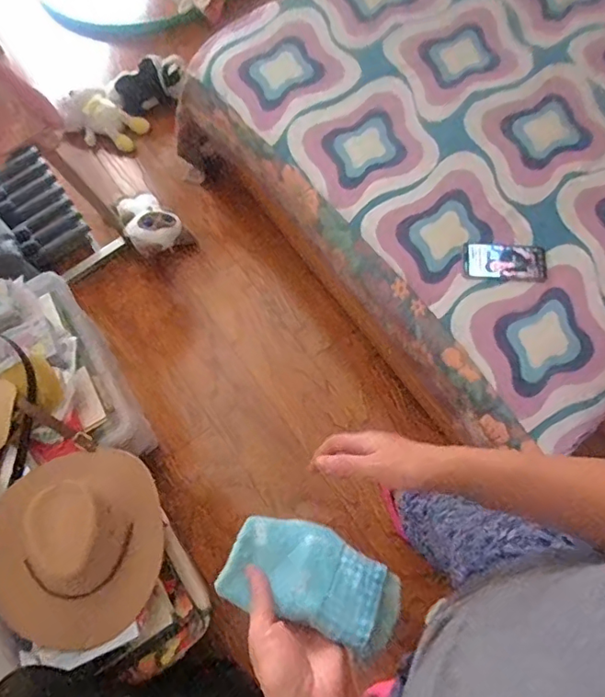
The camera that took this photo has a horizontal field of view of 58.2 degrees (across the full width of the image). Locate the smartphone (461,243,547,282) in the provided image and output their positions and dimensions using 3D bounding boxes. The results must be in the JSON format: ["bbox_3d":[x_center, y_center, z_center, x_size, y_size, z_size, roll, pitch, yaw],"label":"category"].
[{"bbox_3d":[0.395,-0.171,1.062,0.159,0.014,0.087,10,71,8],"label":"smartphone"}]

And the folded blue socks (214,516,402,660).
[{"bbox_3d":[0.011,0.208,0.495,0.157,0.026,0.095,17,46,10],"label":"folded blue socks"}]

